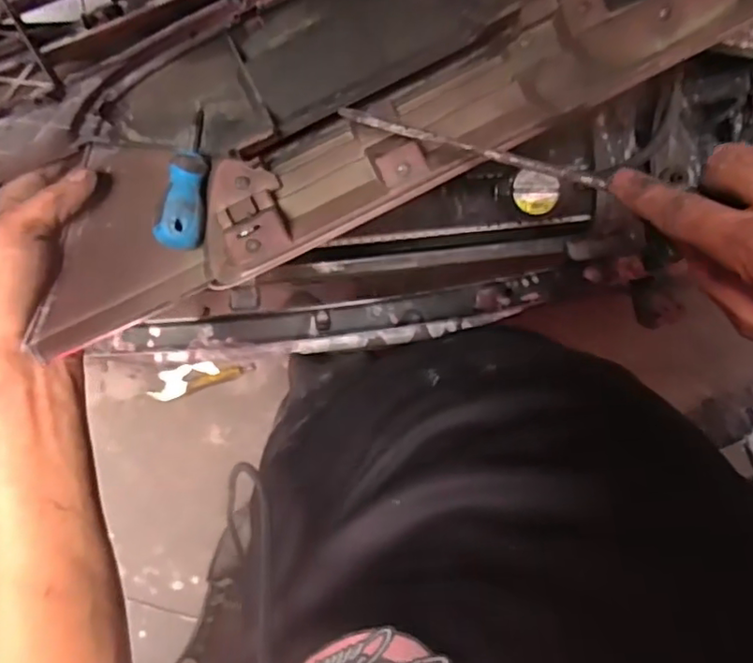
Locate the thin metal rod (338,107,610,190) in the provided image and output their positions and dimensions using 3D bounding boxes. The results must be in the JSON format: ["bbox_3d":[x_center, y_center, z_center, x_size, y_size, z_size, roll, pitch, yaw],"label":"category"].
[{"bbox_3d":[0.049,-0.107,0.346,0.168,0.007,0.007,23,93,22],"label":"thin metal rod"}]

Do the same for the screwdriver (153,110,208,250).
[{"bbox_3d":[-0.124,-0.101,0.397,0.026,0.021,0.096,6,74,-5],"label":"screwdriver"}]

